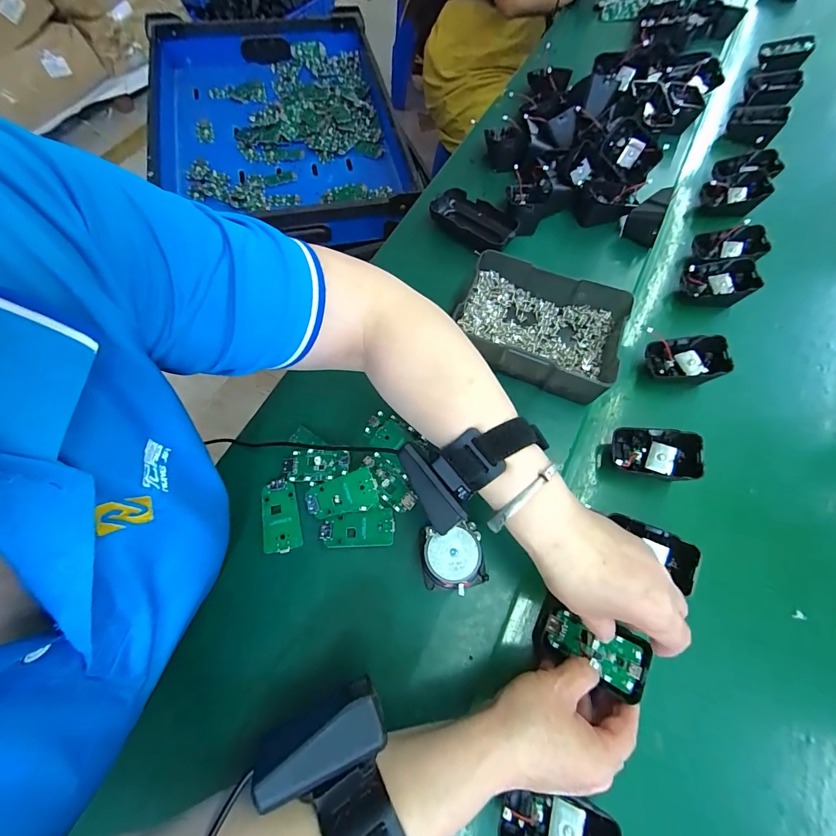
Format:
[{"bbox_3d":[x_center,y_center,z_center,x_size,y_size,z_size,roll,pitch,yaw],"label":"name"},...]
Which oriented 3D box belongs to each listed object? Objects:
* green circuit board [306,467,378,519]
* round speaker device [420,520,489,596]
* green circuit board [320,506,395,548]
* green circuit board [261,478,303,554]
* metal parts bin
[{"bbox_3d":[-0.067,0.070,0.328,0.064,0.004,0.033,-20,83,7],"label":"green circuit board"},{"bbox_3d":[0.029,0.114,0.301,0.050,0.035,0.049,-8,68,-3],"label":"round speaker device"},{"bbox_3d":[-0.053,0.097,0.323,0.063,0.008,0.032,-4,68,-1],"label":"green circuit board"},{"bbox_3d":[-0.124,0.087,0.331,0.033,0.004,0.062,-11,68,-4],"label":"green circuit board"},{"bbox_3d":[0.122,-0.091,0.378,0.160,0.051,0.123,20,69,9],"label":"metal parts bin"}]

